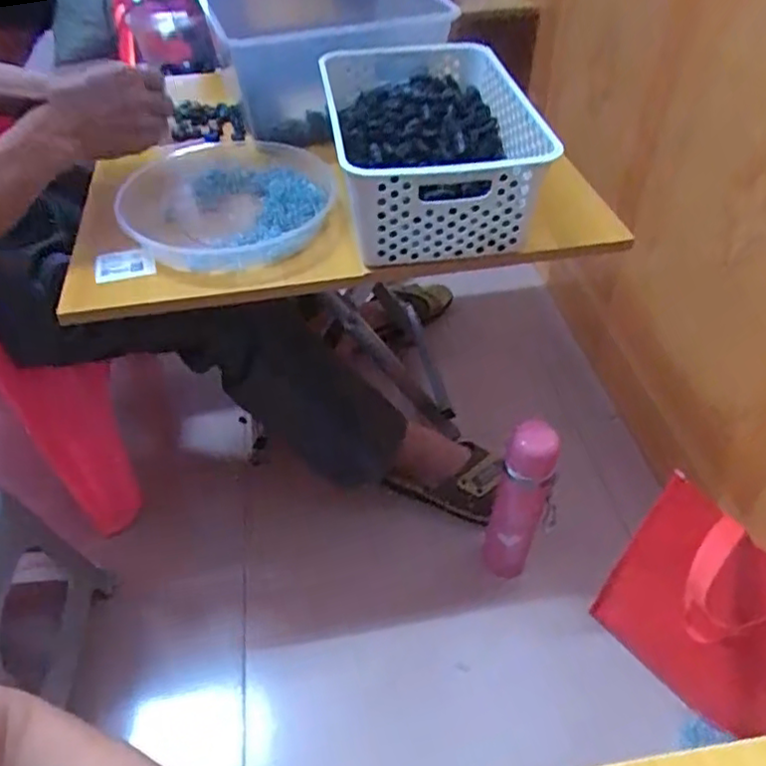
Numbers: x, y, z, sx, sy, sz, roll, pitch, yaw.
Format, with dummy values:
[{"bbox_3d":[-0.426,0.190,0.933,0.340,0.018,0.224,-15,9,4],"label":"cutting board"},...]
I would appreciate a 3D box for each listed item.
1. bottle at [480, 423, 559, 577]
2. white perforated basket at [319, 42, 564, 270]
[{"bbox_3d":[0.183,0.173,0.848,0.066,0.288,0.063,16,48,16],"label":"bottle"},{"bbox_3d":[0.047,-0.255,0.679,0.191,0.114,0.286,-5,46,-4],"label":"white perforated basket"}]

